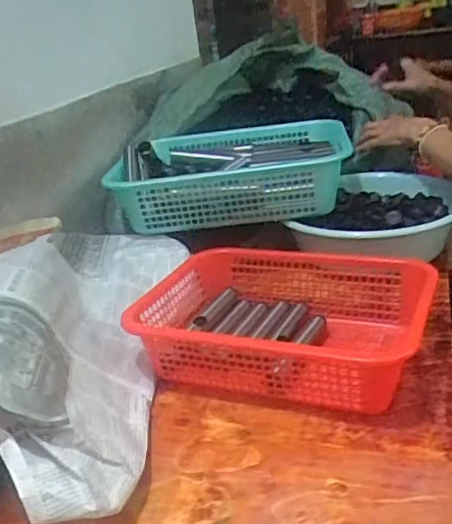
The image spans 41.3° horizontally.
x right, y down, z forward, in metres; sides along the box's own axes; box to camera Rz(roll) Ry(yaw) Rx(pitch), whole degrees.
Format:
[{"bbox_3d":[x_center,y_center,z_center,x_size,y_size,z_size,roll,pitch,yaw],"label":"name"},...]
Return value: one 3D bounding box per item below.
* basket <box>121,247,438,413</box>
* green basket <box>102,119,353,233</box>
[{"bbox_3d":[0.072,0.080,0.742,0.335,0.112,0.237,2,23,23],"label":"basket"},{"bbox_3d":[0.016,-0.138,0.970,0.370,0.111,0.196,-5,23,4],"label":"green basket"}]

